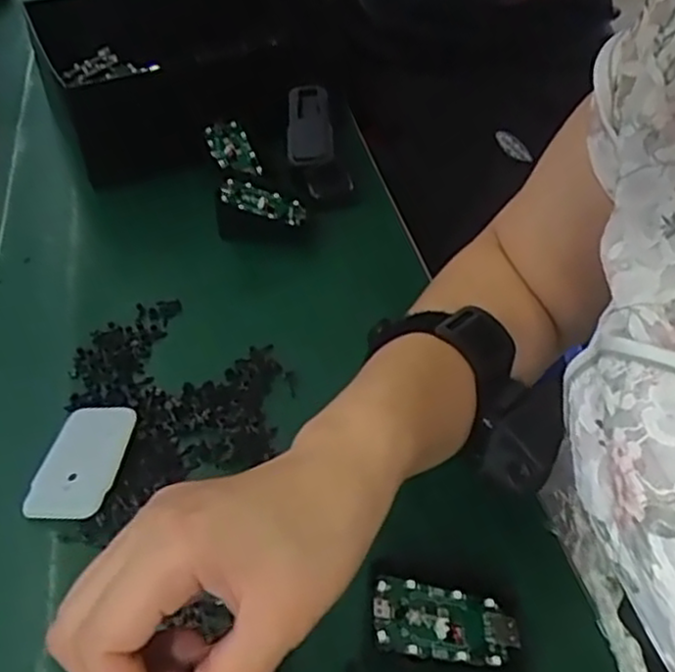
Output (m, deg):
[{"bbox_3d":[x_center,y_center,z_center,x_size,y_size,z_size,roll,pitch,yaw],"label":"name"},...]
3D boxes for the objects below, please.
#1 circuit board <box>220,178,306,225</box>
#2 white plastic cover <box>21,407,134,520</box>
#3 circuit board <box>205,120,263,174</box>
[{"bbox_3d":[-0.055,-0.100,0.538,0.063,0.008,0.029,16,43,-13],"label":"circuit board"},{"bbox_3d":[-0.136,0.068,0.388,0.042,0.012,0.071,5,45,6],"label":"white plastic cover"},{"bbox_3d":[-0.086,-0.152,0.591,0.031,0.008,0.055,-20,74,-14],"label":"circuit board"}]

